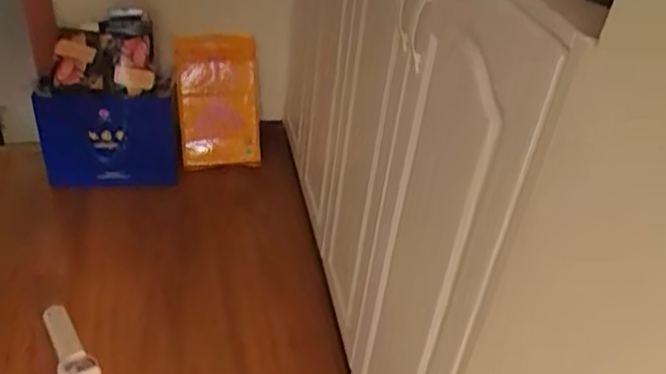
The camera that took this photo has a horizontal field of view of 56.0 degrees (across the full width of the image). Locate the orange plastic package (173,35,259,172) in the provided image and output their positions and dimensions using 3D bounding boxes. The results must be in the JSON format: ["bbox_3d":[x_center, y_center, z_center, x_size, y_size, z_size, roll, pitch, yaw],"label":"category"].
[{"bbox_3d":[-0.343,-0.245,1.873,0.227,0.404,0.067,4,14,8],"label":"orange plastic package"}]

